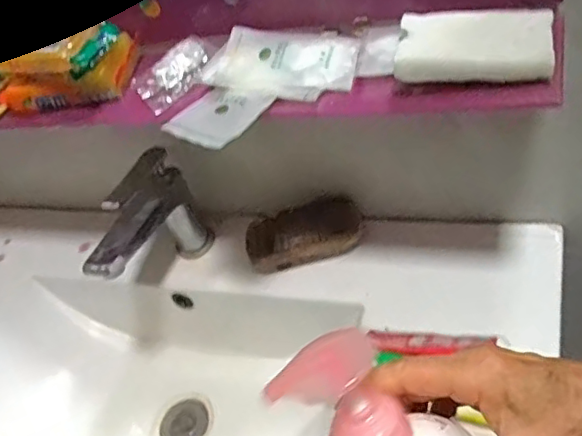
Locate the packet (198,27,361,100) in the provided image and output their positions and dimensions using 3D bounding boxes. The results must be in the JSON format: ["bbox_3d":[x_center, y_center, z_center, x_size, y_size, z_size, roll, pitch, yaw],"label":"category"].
[{"bbox_3d":[-0.007,-0.121,0.466,0.115,0.014,0.074,7,48,11],"label":"packet"}]

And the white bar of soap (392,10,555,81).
[{"bbox_3d":[0.124,-0.116,0.404,0.099,0.020,0.062,9,49,12],"label":"white bar of soap"}]

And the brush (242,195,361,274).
[{"bbox_3d":[0.014,0.018,0.640,0.125,0.046,0.058,-18,46,10],"label":"brush"}]

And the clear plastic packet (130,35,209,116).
[{"bbox_3d":[-0.099,-0.123,0.509,0.068,0.006,0.043,-39,72,-2],"label":"clear plastic packet"}]

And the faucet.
[{"bbox_3d":[-0.156,0.020,0.641,0.061,0.124,0.152,26,54,25],"label":"faucet"}]

